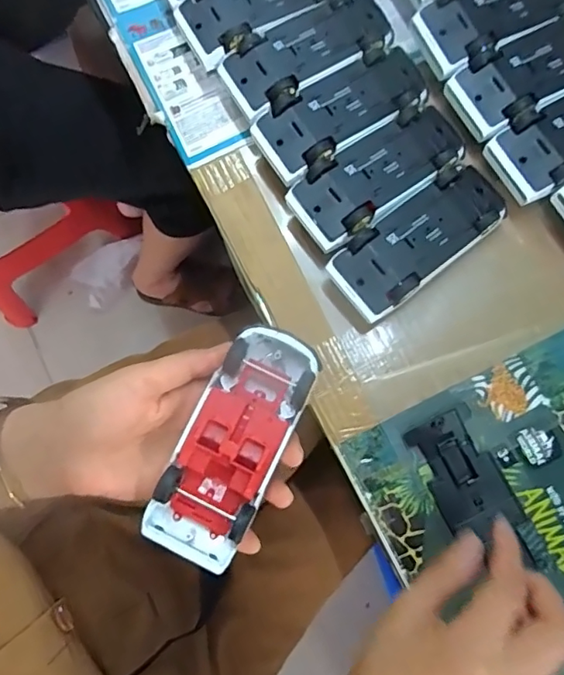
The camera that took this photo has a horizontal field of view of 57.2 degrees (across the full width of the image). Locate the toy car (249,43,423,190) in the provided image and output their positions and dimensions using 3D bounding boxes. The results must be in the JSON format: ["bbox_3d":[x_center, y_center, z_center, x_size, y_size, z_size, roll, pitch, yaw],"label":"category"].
[{"bbox_3d":[0.043,-0.157,0.379,0.121,0.041,0.053,-29,80,-4],"label":"toy car"}]

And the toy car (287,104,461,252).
[{"bbox_3d":[0.069,-0.110,0.371,0.124,0.042,0.054,-34,81,-5],"label":"toy car"}]

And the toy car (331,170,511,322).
[{"bbox_3d":[0.093,-0.064,0.362,0.121,0.042,0.051,-37,81,-6],"label":"toy car"}]

